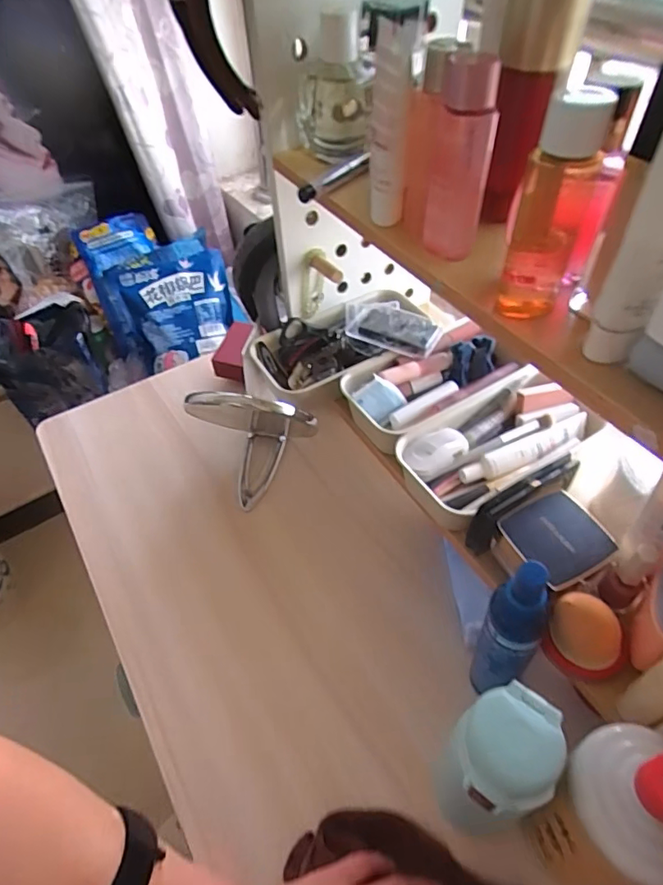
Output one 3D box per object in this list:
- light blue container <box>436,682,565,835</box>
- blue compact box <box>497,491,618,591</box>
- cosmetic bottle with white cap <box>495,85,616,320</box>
[{"bbox_3d":[0.105,0.222,0.359,0.062,0.185,0.065,21,54,18],"label":"light blue container"},{"bbox_3d":[0.174,0.074,0.401,0.062,0.016,0.068,-21,53,-14],"label":"blue compact box"},{"bbox_3d":[0.115,-0.122,0.272,0.032,0.109,0.039,17,53,15],"label":"cosmetic bottle with white cap"}]

